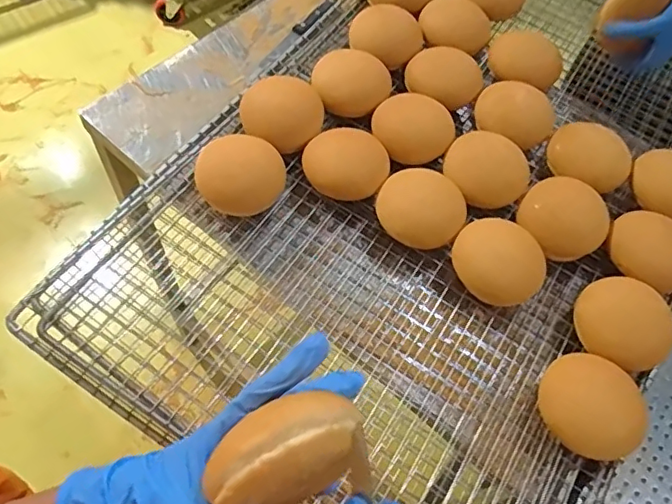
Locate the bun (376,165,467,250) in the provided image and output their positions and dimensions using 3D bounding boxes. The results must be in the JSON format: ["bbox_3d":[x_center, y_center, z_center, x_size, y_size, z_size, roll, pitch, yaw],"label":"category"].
[{"bbox_3d":[0.094,-0.047,0.632,0.097,0.056,0.078,26,63,6],"label":"bun"}]

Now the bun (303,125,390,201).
[{"bbox_3d":[0.011,-0.097,0.658,0.094,0.047,0.092,2,61,-4],"label":"bun"}]

